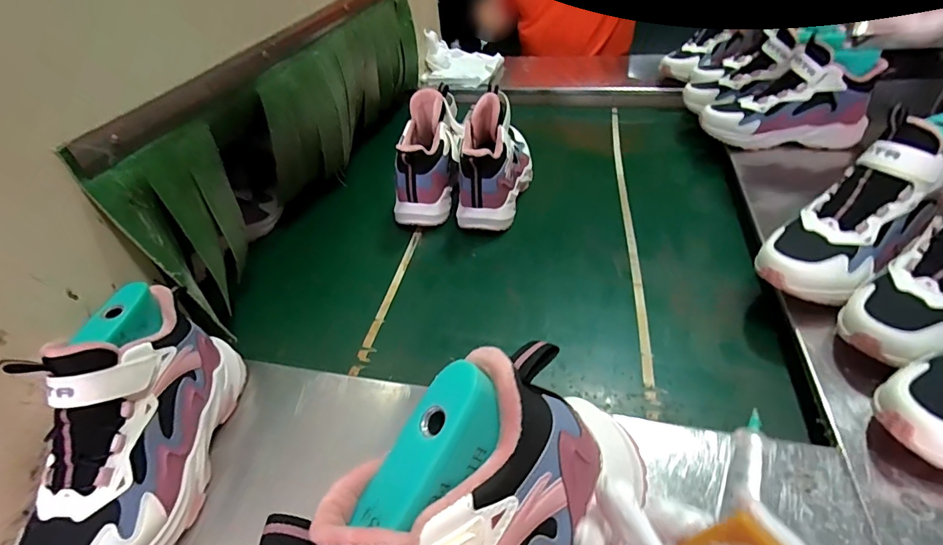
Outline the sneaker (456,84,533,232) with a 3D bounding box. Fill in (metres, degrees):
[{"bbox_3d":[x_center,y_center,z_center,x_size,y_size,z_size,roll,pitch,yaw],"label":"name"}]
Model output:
[{"bbox_3d":[0.040,-0.189,0.719,0.085,0.152,0.233,5,41,14],"label":"sneaker"}]

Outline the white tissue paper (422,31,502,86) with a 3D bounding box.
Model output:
[{"bbox_3d":[-0.019,-0.506,1.104,0.171,0.093,0.166,8,42,17],"label":"white tissue paper"}]

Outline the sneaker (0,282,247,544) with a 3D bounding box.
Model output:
[{"bbox_3d":[-0.273,0.124,0.367,0.084,0.147,0.227,-6,40,1],"label":"sneaker"}]

